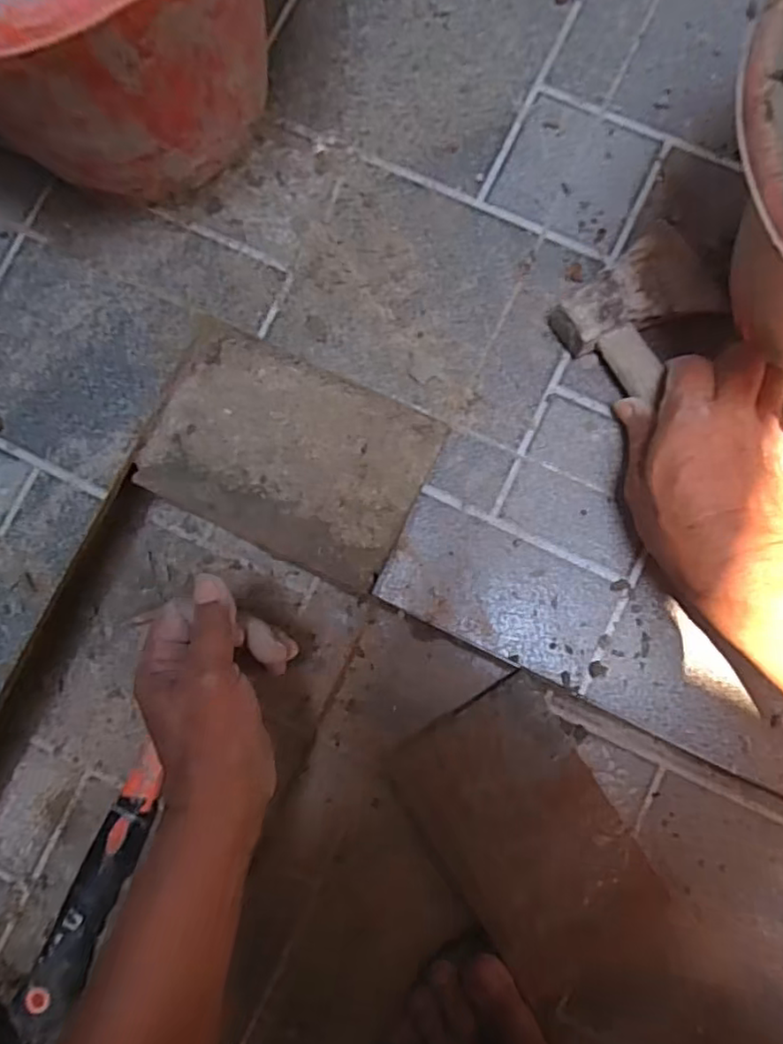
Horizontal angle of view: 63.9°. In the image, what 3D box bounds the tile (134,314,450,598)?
[{"bbox_3d":[-0.075,-0.047,0.449,0.192,0.013,0.131,26,86,6],"label":"tile"}]

